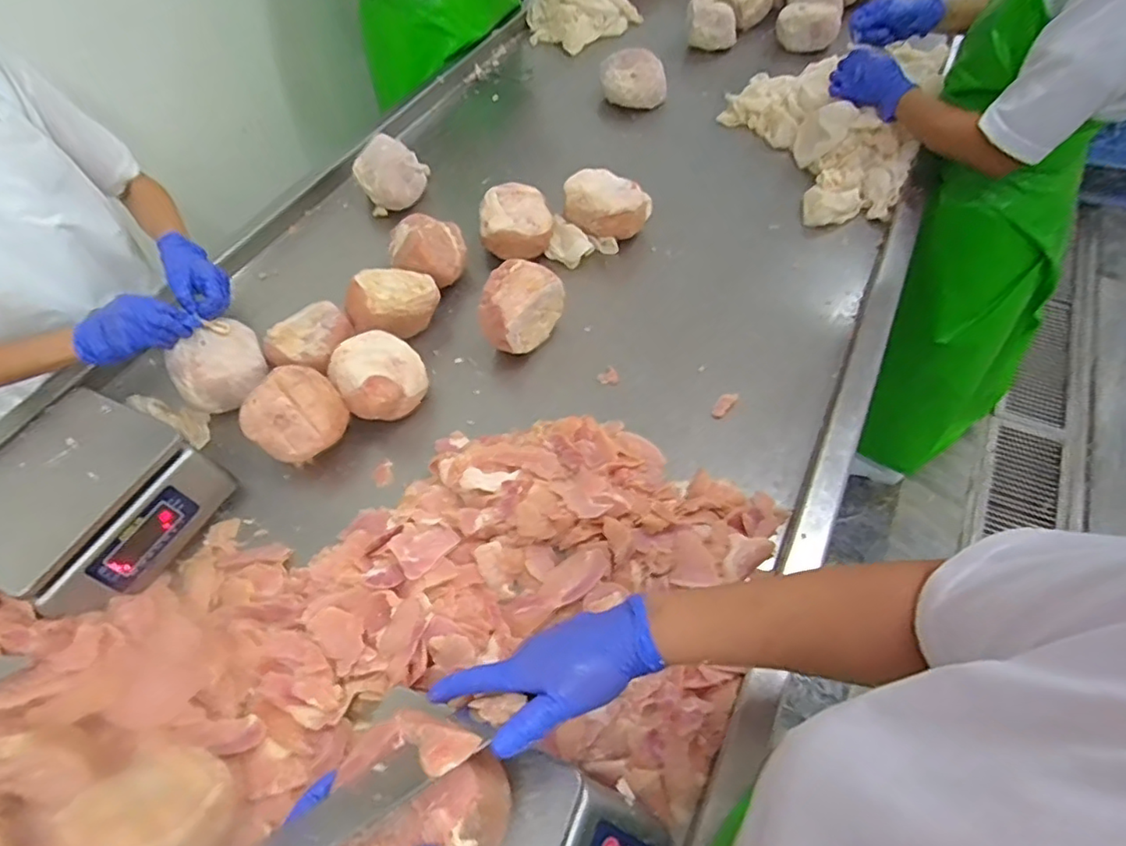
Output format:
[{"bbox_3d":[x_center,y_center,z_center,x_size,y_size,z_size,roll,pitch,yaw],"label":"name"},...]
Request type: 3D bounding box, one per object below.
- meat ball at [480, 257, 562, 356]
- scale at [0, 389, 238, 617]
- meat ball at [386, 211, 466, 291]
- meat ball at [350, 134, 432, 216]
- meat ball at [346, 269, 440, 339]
[{"bbox_3d":[-0.063,-0.166,0.895,0.081,0.112,0.127,23,59,20],"label":"meat ball"},{"bbox_3d":[-0.570,0.095,0.722,0.218,0.099,0.225,19,58,18],"label":"scale"},{"bbox_3d":[-0.218,-0.273,0.991,0.117,0.091,0.115,-3,54,4],"label":"meat ball"},{"bbox_3d":[-0.319,-0.457,1.132,0.115,0.101,0.118,-3,54,4],"label":"meat ball"},{"bbox_3d":[-0.255,-0.178,0.923,0.138,0.093,0.093,-28,56,-14],"label":"meat ball"}]

